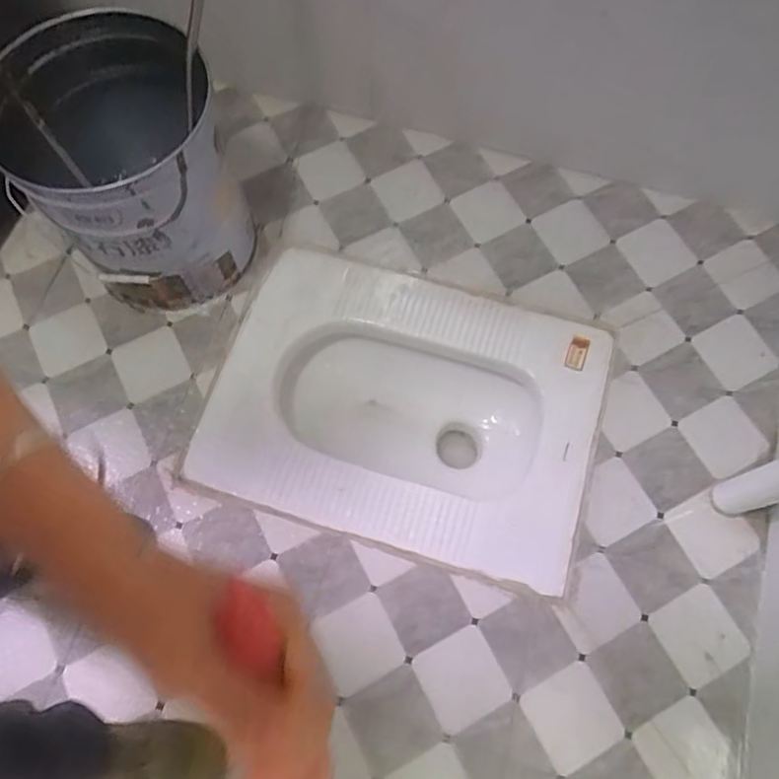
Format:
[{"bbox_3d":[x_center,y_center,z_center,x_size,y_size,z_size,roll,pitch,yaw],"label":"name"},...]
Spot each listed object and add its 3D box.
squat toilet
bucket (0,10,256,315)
[{"bbox_3d":[0.017,0.041,1.006,0.549,0.167,0.399,18,72,6],"label":"squat toilet"},{"bbox_3d":[-0.369,-0.313,0.884,0.266,0.305,0.314,-32,74,-11],"label":"bucket"}]

